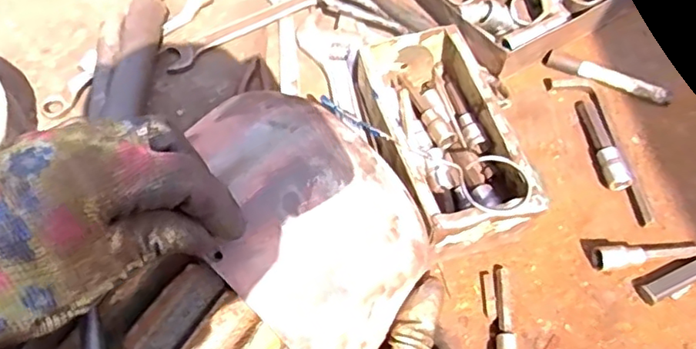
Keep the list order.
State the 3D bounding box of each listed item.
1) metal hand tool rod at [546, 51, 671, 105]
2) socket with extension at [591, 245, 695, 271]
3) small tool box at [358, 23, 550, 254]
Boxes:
[{"bbox_3d":[0.275,-0.103,0.623,0.130,0.013,0.020,23,64,13],"label":"metal hand tool rod"},{"bbox_3d":[0.267,0.069,0.521,0.099,0.019,0.021,-9,61,-4],"label":"socket with extension"},{"bbox_3d":[0.084,-0.029,0.551,0.111,0.083,0.211,-15,61,-8],"label":"small tool box"}]

